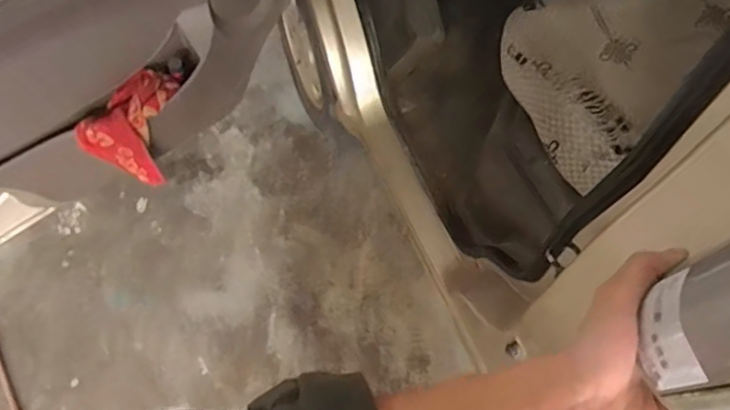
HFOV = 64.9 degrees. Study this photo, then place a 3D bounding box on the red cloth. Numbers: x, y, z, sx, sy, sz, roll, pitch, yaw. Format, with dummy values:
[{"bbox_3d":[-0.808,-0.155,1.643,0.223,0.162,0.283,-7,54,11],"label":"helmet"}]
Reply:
[{"bbox_3d":[-0.437,-0.144,1.141,0.090,0.186,0.208,27,65,14],"label":"red cloth"}]

